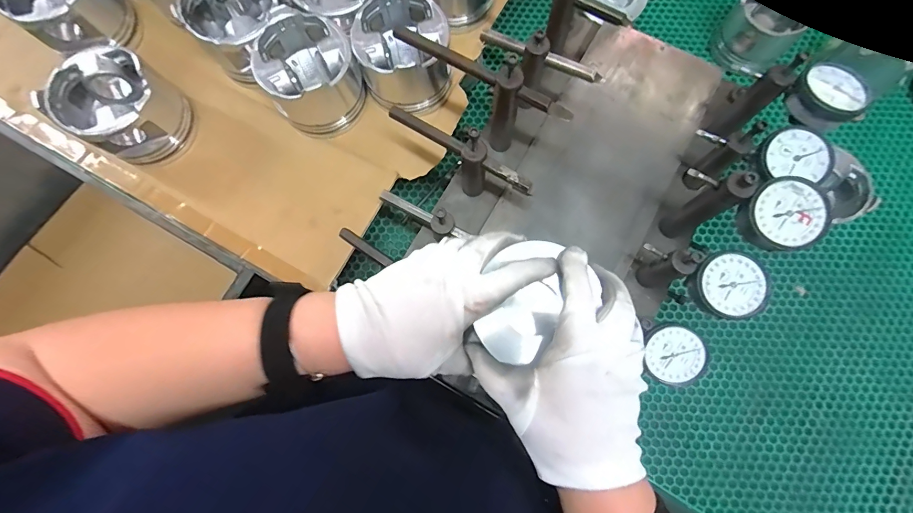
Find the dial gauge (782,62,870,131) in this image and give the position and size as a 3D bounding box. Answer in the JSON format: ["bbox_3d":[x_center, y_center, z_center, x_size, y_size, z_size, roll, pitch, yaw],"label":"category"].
[{"bbox_3d":[0.313,-0.137,0.331,0.048,0.024,0.051,-44,82,-8],"label":"dial gauge"}]

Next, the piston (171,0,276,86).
[{"bbox_3d":[-0.239,-0.258,0.450,0.099,0.089,0.106,-40,81,-7],"label":"piston"}]

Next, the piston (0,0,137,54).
[{"bbox_3d":[-0.458,-0.298,0.463,0.111,0.069,0.104,40,81,8],"label":"piston"}]

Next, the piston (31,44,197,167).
[{"bbox_3d":[-0.357,-0.158,0.429,0.101,0.085,0.096,34,81,6],"label":"piston"}]

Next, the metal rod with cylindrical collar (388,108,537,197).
[{"bbox_3d":[0.004,-0.095,0.382,0.147,0.100,0.019,36,81,7],"label":"metal rod with cylindrical collar"}]

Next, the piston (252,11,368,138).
[{"bbox_3d":[-0.158,-0.194,0.435,0.094,0.080,0.098,0,79,0],"label":"piston"}]

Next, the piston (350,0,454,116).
[{"bbox_3d":[-0.059,-0.221,0.433,0.095,0.071,0.100,-22,79,-4],"label":"piston"}]

